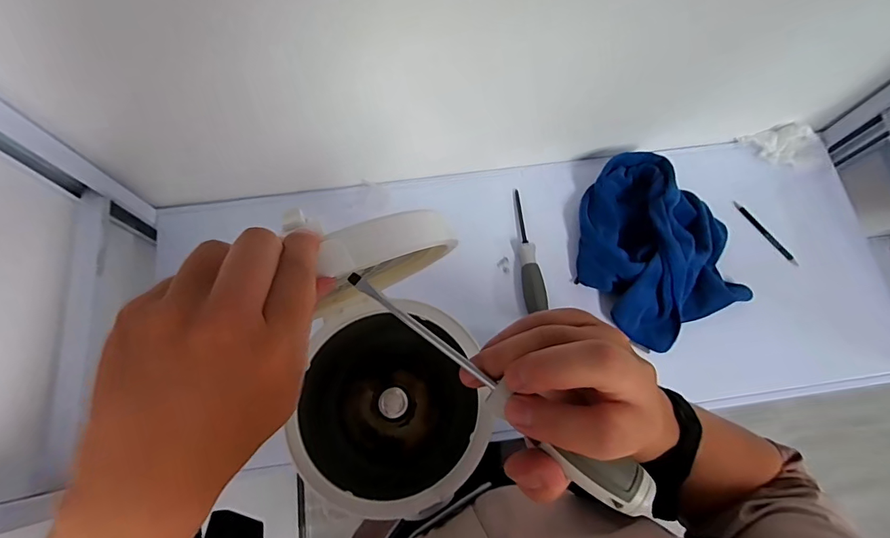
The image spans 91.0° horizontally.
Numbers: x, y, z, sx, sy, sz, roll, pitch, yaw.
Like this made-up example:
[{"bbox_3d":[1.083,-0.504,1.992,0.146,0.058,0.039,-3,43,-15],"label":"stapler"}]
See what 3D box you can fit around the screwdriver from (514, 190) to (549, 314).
[{"bbox_3d":[0.122,-0.029,0.653,0.029,0.024,0.192,-6,73,-4],"label":"screwdriver"}]

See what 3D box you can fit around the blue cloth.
[{"bbox_3d":[0.306,-0.037,0.633,0.226,0.071,0.265,-35,77,-12],"label":"blue cloth"}]

